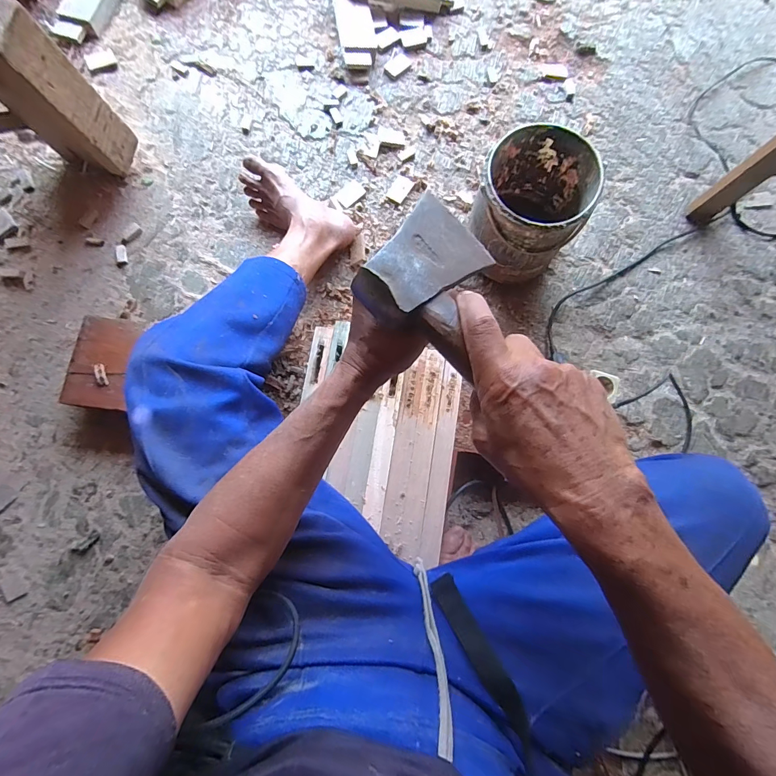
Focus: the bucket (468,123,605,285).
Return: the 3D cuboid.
[{"bbox_3d":[0.238,-0.304,0.660,0.174,0.185,0.184,0,79,0],"label":"bucket"}]

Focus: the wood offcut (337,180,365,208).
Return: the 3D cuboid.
[{"bbox_3d":[-0.076,-0.390,0.762,0.039,0.004,0.057,43,82,7],"label":"wood offcut"}]

